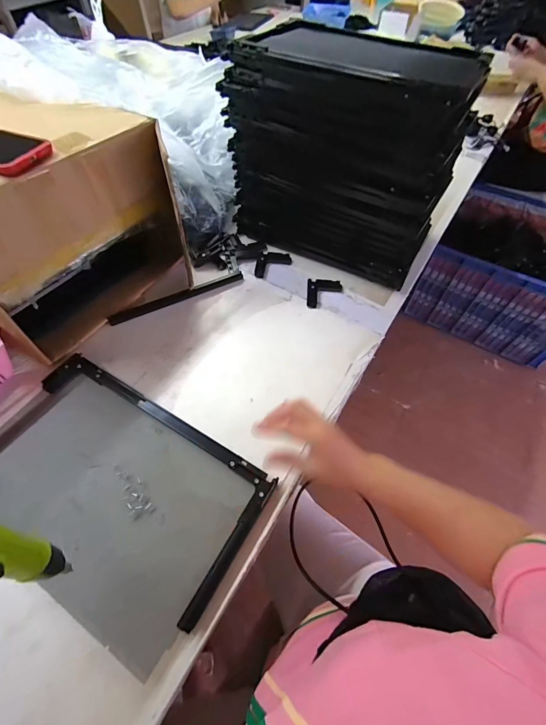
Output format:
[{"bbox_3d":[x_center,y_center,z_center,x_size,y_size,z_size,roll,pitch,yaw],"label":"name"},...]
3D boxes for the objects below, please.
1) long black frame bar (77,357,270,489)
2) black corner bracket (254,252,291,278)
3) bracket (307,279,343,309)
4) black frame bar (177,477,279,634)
[{"bbox_3d":[-0.170,0.083,0.497,0.361,0.007,0.023,27,60,16],"label":"long black frame bar"},{"bbox_3d":[-0.008,-0.225,0.713,0.096,0.016,0.053,-32,62,-21],"label":"black corner bracket"},{"bbox_3d":[0.097,-0.152,0.665,0.095,0.014,0.055,-35,63,-21],"label":"bracket"},{"bbox_3d":[-0.051,0.229,0.403,0.021,0.012,0.188,27,60,16],"label":"black frame bar"}]

